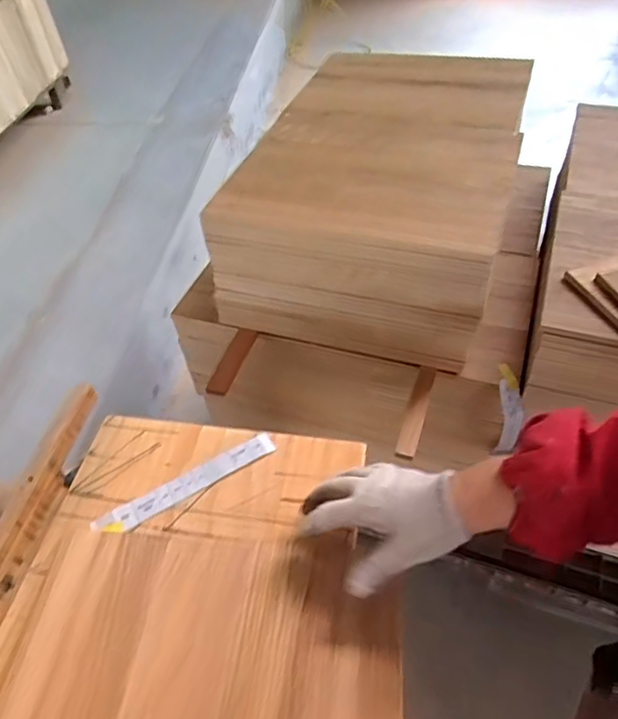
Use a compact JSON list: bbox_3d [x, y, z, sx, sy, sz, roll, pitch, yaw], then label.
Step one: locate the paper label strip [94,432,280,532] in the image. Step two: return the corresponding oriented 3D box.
[{"bbox_3d":[-0.131,0.136,0.616,0.203,0.008,0.028,-27,52,-18],"label":"paper label strip"}]

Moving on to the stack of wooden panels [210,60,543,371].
[{"bbox_3d":[0.145,-0.315,1.065,0.430,0.243,0.619,12,51,15],"label":"stack of wooden panels"}]

